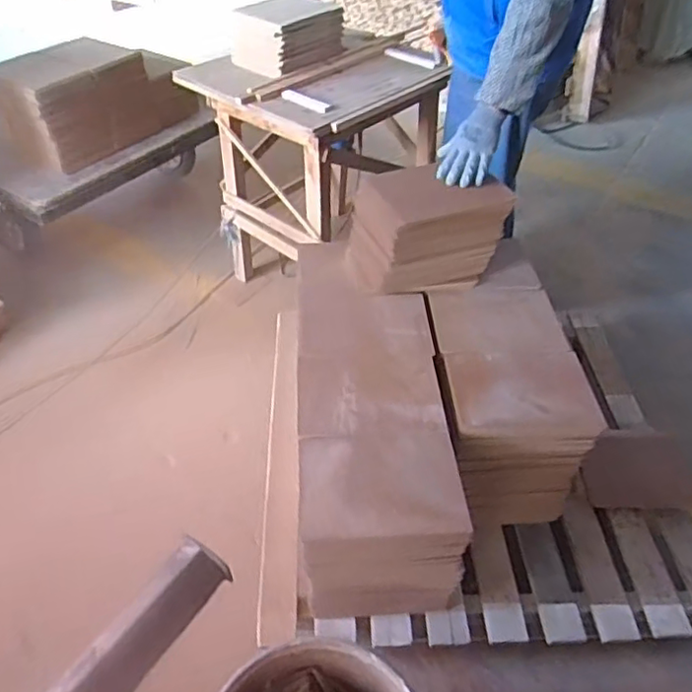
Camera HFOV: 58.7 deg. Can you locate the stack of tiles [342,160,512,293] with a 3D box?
[{"bbox_3d":[0.173,-0.259,1.359,0.302,0.226,0.225,-9,45,-12],"label":"stack of tiles"}]

